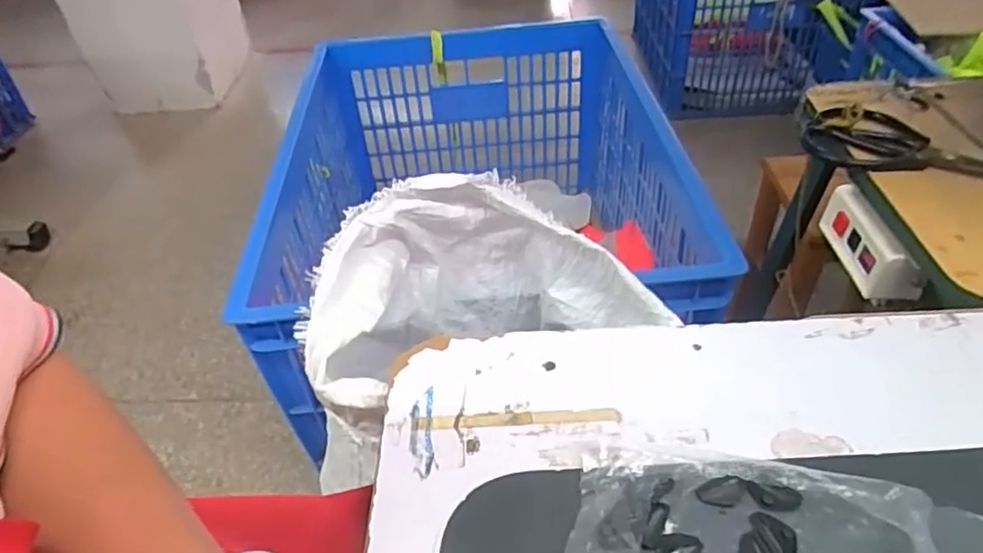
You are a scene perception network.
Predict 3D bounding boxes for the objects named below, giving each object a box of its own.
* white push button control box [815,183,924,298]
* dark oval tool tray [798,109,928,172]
[{"bbox_3d":[0.347,-0.034,0.568,0.041,0.045,0.120,-4,42,1],"label":"white push button control box"},{"bbox_3d":[0.362,-0.132,0.600,0.105,0.020,0.081,23,49,28],"label":"dark oval tool tray"}]

